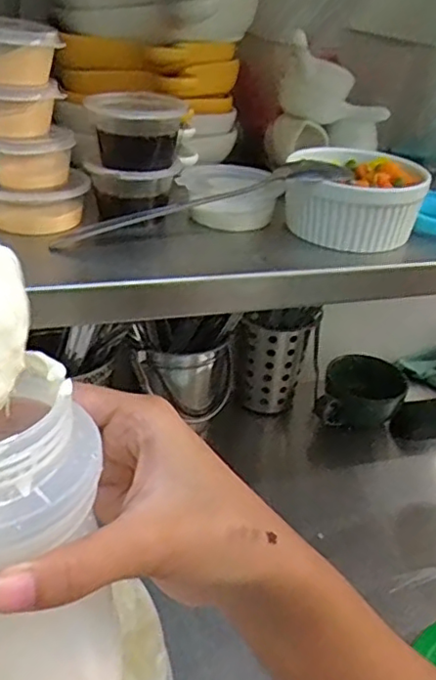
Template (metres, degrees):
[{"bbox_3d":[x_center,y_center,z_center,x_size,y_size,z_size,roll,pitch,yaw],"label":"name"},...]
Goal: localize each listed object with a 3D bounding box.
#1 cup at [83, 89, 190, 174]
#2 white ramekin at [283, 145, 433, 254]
[{"bbox_3d":[-0.052,-0.135,0.399,0.059,0.044,0.052,3,31,-3],"label":"cup"},{"bbox_3d":[0.097,-0.101,0.432,0.090,0.049,0.101,14,32,14],"label":"white ramekin"}]

